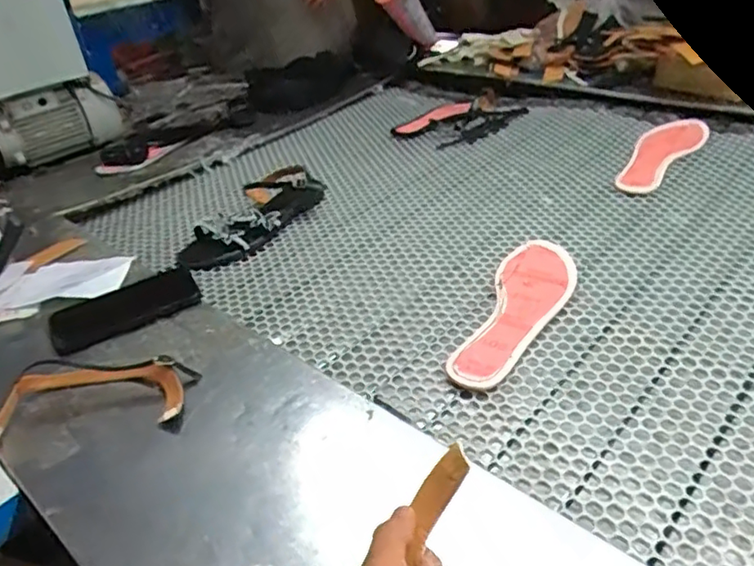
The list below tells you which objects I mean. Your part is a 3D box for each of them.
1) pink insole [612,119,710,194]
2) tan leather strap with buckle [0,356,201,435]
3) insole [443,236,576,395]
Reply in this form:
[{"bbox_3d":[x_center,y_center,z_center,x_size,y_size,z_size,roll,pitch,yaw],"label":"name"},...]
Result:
[{"bbox_3d":[0.436,-0.201,0.907,0.076,0.018,0.243,24,46,37],"label":"pink insole"},{"bbox_3d":[-0.254,0.103,0.535,0.160,0.031,0.099,-3,35,7],"label":"tan leather strap with buckle"},{"bbox_3d":[0.154,0.025,0.632,0.079,0.026,0.248,12,40,26],"label":"insole"}]

